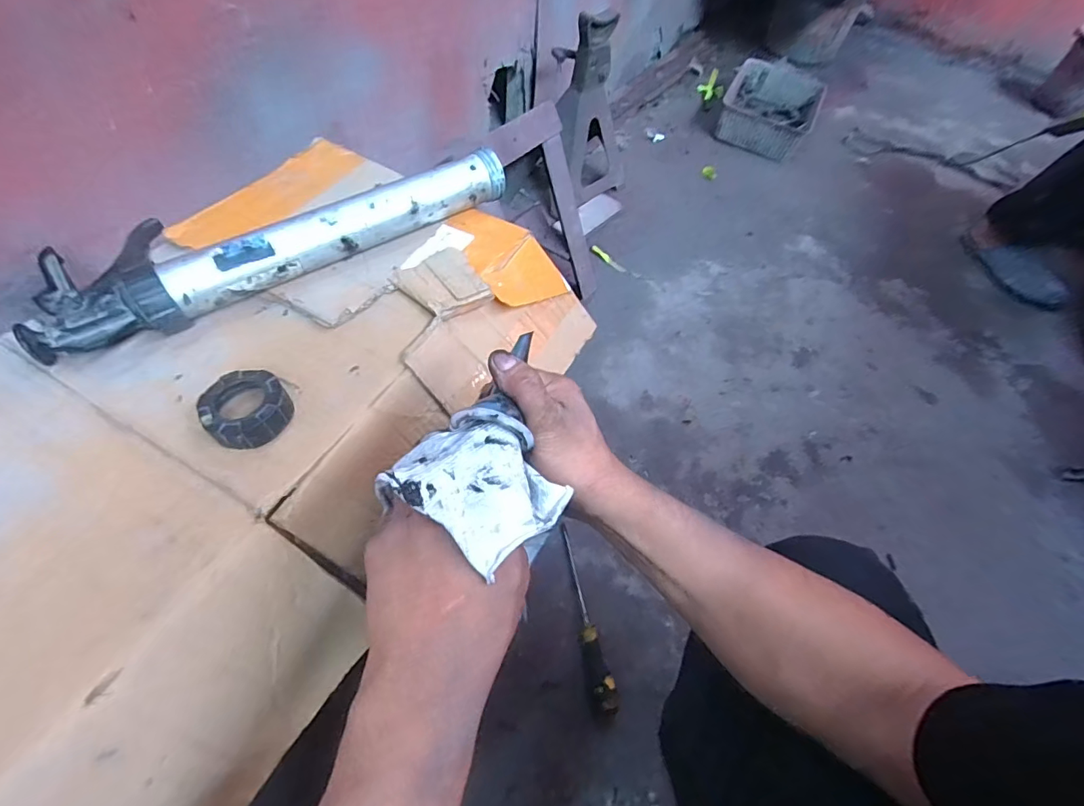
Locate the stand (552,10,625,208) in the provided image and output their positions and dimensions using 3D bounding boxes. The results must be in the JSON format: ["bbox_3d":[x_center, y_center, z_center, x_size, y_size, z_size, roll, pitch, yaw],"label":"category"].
[{"bbox_3d":[0.112,-0.630,1.078,0.197,0.359,0.183,14,57,2],"label":"stand"}]

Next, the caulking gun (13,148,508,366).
[{"bbox_3d":[-0.285,-0.205,0.522,0.476,0.052,0.177,-31,65,-20],"label":"caulking gun"}]

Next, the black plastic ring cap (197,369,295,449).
[{"bbox_3d":[-0.252,0.004,0.411,0.066,0.029,0.063,1,58,-2],"label":"black plastic ring cap"}]

